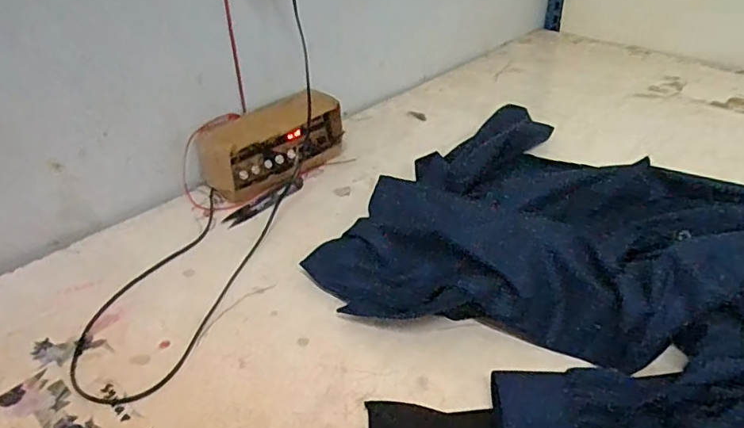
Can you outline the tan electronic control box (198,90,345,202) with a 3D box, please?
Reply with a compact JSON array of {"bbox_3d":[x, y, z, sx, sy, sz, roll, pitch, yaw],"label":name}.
[{"bbox_3d":[-0.126,-0.094,0.708,0.077,0.084,0.184,28,46,36],"label":"tan electronic control box"}]

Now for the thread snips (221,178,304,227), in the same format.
[{"bbox_3d":[-0.128,-0.016,0.661,0.113,0.007,0.024,-30,43,-32],"label":"thread snips"}]

